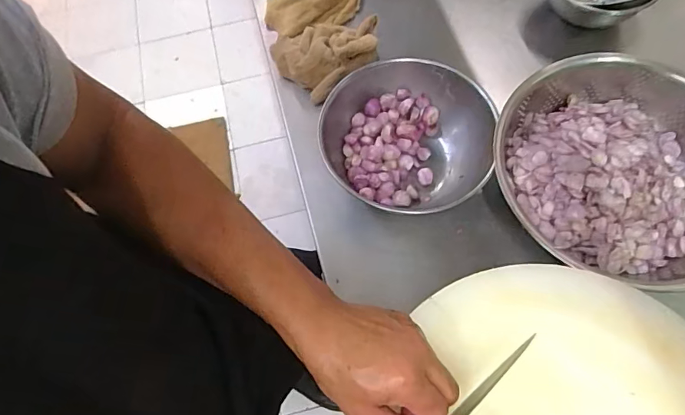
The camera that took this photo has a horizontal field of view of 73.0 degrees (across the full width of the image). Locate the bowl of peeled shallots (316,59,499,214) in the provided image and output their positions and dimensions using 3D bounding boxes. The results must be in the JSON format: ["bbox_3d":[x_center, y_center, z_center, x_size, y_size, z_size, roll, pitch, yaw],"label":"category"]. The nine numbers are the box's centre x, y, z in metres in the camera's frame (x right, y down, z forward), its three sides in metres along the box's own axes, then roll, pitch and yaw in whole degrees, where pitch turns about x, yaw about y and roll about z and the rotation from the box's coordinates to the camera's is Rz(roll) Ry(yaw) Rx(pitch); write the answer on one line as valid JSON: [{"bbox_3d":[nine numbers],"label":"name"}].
[{"bbox_3d":[0.078,-0.095,0.616,0.223,0.084,0.191,8,67,6],"label":"bowl of peeled shallots"}]

